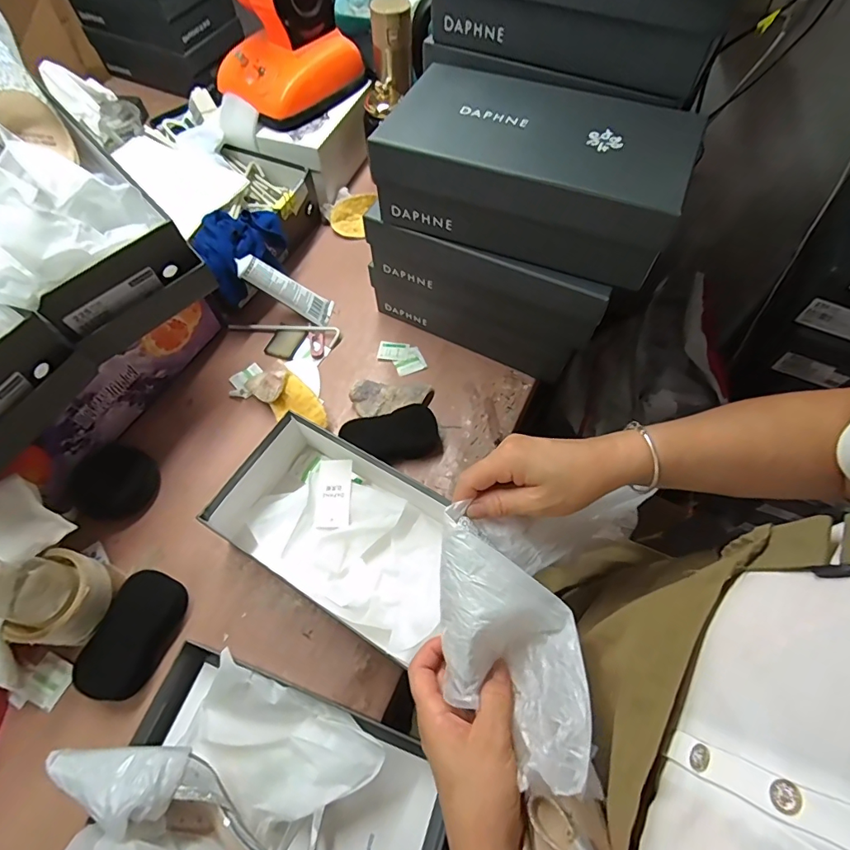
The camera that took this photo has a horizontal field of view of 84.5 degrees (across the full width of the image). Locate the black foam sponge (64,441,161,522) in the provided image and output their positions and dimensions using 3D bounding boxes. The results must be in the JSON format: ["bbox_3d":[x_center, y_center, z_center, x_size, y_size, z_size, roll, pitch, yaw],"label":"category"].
[{"bbox_3d":[-0.396,0.071,0.597,0.097,0.027,0.093,26,66,14],"label":"black foam sponge"}]

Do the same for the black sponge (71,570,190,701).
[{"bbox_3d":[-0.312,0.224,0.503,0.069,0.047,0.121,15,63,9],"label":"black sponge"}]

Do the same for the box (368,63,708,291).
[{"bbox_3d":[0.117,-0.273,0.498,0.288,0.095,0.172,23,65,13],"label":"box"}]

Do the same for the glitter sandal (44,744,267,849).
[{"bbox_3d":[-0.189,0.343,0.394,0.265,0.080,0.068,29,66,15],"label":"glitter sandal"}]

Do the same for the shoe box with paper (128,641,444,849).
[{"bbox_3d":[-0.124,0.333,0.434,0.289,0.058,0.142,19,64,11],"label":"shoe box with paper"}]

